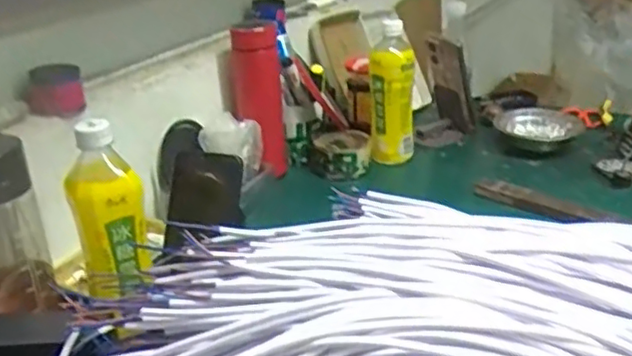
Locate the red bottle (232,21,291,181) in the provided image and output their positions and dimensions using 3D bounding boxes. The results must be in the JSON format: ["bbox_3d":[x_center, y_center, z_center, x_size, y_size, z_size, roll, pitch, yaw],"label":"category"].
[{"bbox_3d":[-0.075,-0.098,0.881,0.068,0.196,0.071,-5,26,-5],"label":"red bottle"}]

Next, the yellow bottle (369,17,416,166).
[{"bbox_3d":[0.111,-0.116,0.951,0.059,0.204,0.057,2,26,8],"label":"yellow bottle"}]

